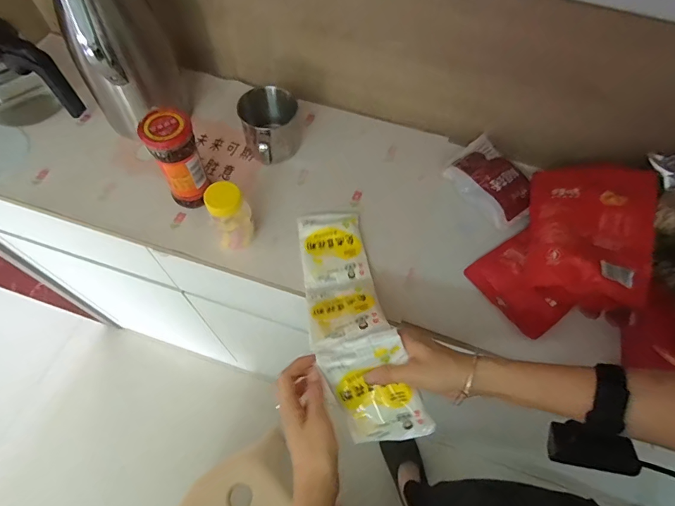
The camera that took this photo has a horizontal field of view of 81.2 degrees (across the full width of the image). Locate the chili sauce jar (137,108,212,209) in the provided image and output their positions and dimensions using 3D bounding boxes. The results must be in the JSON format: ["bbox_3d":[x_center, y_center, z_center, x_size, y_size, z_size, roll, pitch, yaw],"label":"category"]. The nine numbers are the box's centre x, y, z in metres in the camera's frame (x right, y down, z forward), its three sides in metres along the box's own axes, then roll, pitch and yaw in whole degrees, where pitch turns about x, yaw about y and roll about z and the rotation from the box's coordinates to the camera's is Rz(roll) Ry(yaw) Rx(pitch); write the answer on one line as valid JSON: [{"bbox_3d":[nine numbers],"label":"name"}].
[{"bbox_3d":[-0.217,-0.121,0.551,0.059,0.145,0.055,1,62,-2],"label":"chili sauce jar"}]

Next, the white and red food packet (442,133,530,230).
[{"bbox_3d":[0.244,-0.115,0.619,0.101,0.021,0.139,-35,69,-19],"label":"white and red food packet"}]

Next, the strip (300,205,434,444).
[{"bbox_3d":[0.011,0.065,0.501,0.095,0.085,0.311,-10,46,-8],"label":"strip"}]

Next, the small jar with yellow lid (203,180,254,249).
[{"bbox_3d":[-0.141,-0.044,0.532,0.051,0.108,0.042,-19,64,-12],"label":"small jar with yellow lid"}]

